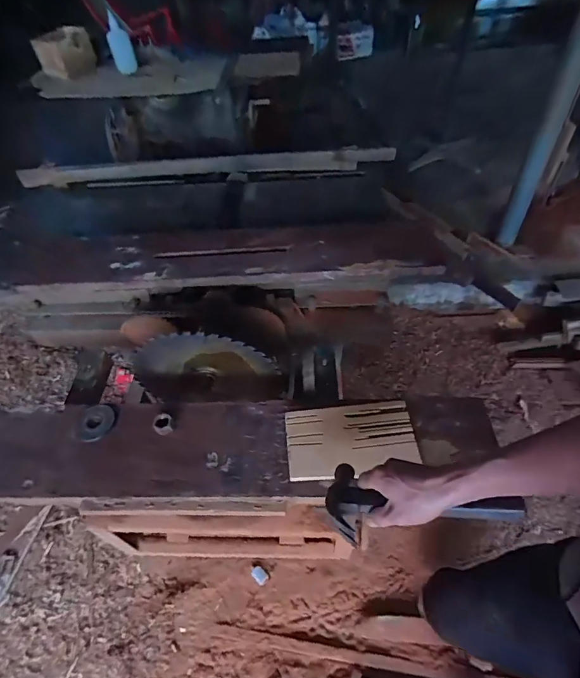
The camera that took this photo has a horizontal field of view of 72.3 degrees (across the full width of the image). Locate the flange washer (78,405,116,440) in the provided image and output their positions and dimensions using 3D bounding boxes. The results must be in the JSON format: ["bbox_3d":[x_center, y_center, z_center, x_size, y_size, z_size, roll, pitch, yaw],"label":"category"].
[{"bbox_3d":[-0.371,0.158,0.757,0.069,0.011,0.068,-2,51,3],"label":"flange washer"}]

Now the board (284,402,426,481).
[{"bbox_3d":[0.105,0.170,0.690,0.217,0.012,0.126,-6,51,0],"label":"board"}]

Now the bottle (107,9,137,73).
[{"bbox_3d":[-0.620,-1.072,1.456,0.087,0.184,0.067,-18,51,-9],"label":"bottle"}]

